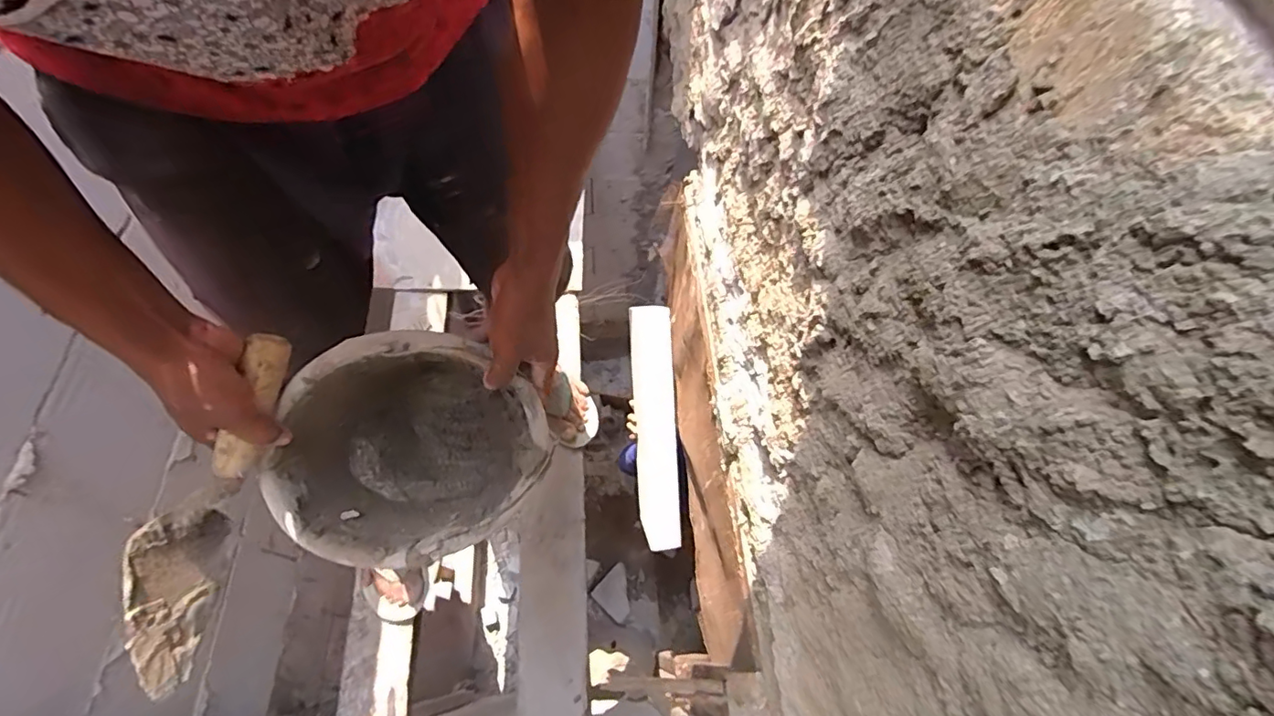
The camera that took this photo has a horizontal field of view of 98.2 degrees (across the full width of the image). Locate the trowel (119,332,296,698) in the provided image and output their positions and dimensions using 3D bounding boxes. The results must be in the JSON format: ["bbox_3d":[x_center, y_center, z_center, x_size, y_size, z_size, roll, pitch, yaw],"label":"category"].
[{"bbox_3d":[-0.376,0.130,0.494,0.062,0.072,0.308,20,86,8],"label":"trowel"}]

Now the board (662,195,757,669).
[{"bbox_3d":[0.114,0.118,1.103,0.019,0.396,0.861,-3,62,-4],"label":"board"}]

